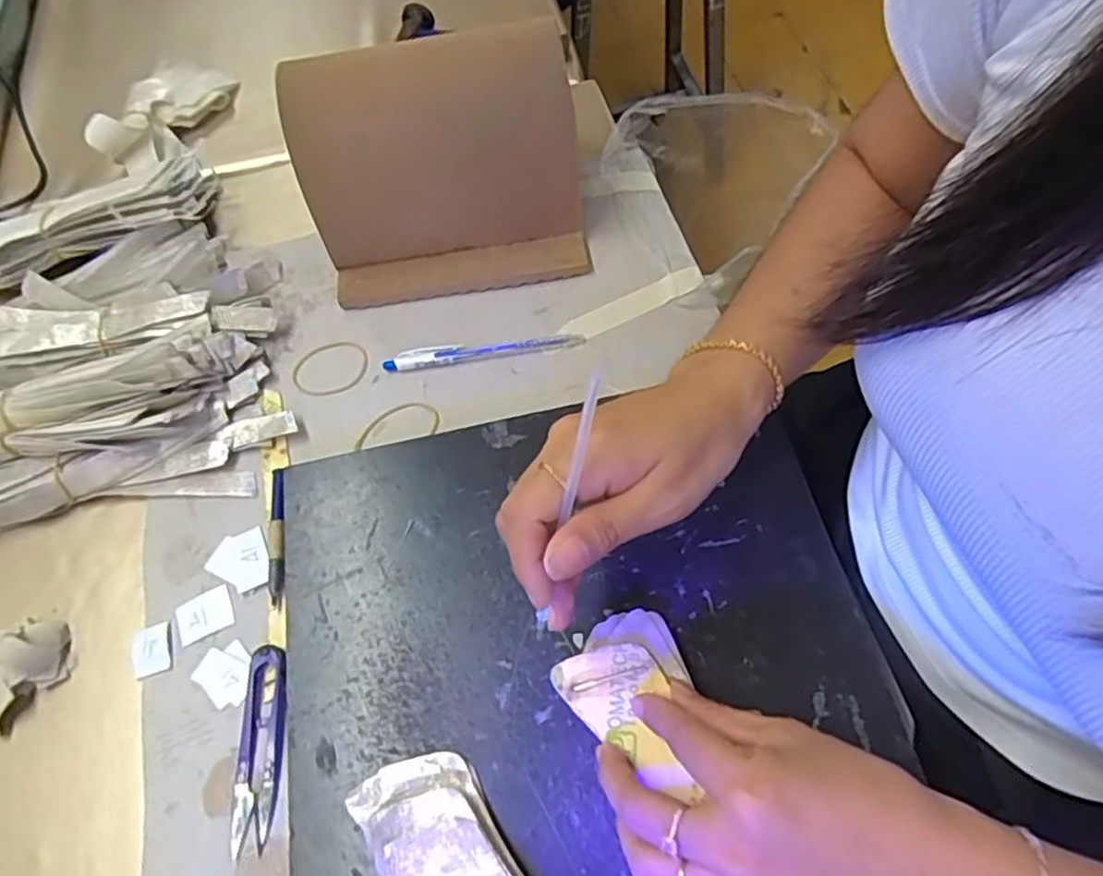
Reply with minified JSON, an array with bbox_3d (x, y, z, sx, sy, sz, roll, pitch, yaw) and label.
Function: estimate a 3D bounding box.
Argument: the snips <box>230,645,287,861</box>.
[{"bbox_3d":[-0.156,0.164,0.377,0.025,0.014,0.098,-6,61,2],"label":"snips"}]

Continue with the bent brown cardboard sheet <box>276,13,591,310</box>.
[{"bbox_3d":[-0.075,-0.182,0.483,0.183,0.161,0.029,-9,33,-1],"label":"bent brown cardboard sheet"}]

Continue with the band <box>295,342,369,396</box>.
[{"bbox_3d":[-0.155,-0.049,0.492,0.054,0.004,0.041,-24,66,-6],"label":"band"}]

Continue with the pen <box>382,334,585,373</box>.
[{"bbox_3d":[-0.047,-0.060,0.485,0.135,0.011,0.017,-9,61,0],"label":"pen"}]

